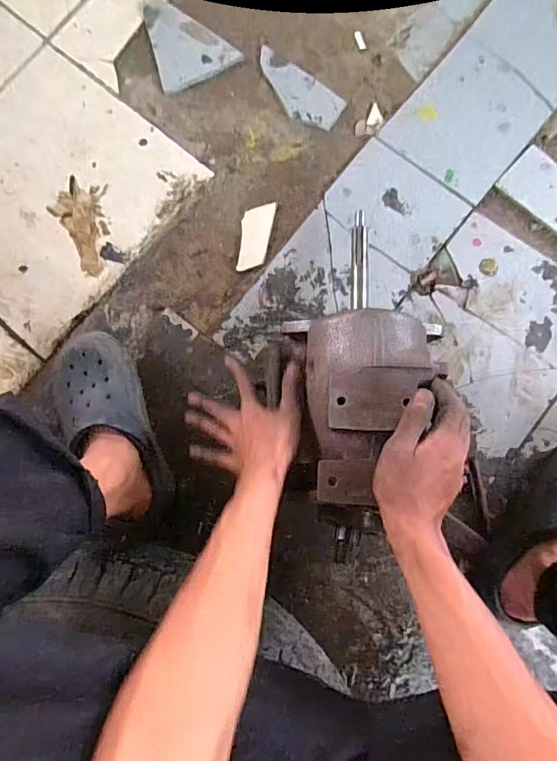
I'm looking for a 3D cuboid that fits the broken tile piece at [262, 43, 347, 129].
[{"bbox_3d":[0.025,-0.469,0.749,0.174,0.011,0.071,39,86,9],"label":"broken tile piece"}]

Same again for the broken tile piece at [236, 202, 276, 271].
[{"bbox_3d":[-0.035,-0.221,0.716,0.047,0.011,0.108,9,82,6],"label":"broken tile piece"}]

